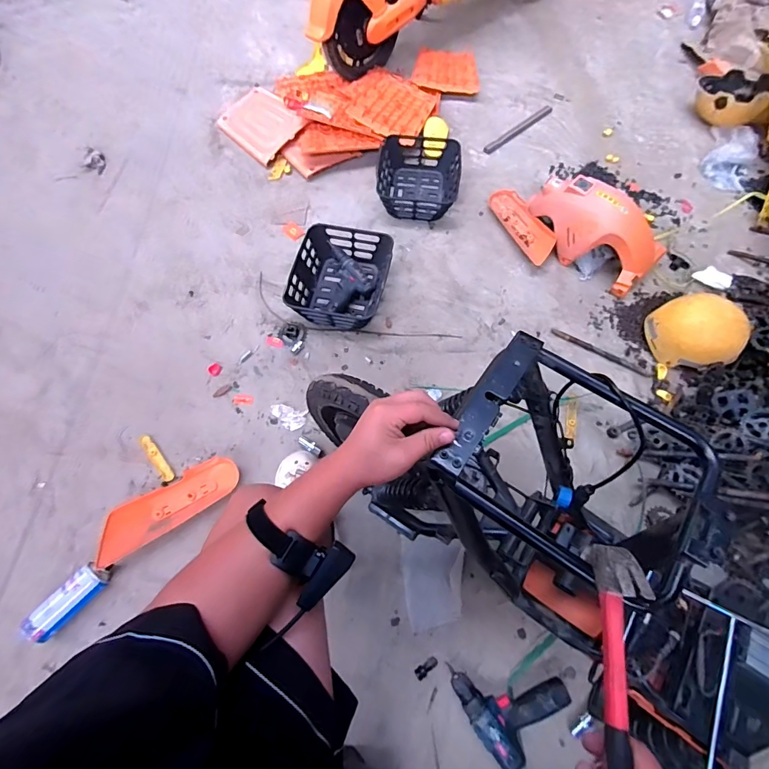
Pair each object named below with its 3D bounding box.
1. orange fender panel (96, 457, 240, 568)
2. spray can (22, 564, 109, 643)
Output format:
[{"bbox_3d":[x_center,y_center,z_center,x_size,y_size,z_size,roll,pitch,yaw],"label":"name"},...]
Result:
[{"bbox_3d":[-0.504,0.278,0.983,0.330,0.061,0.101,-34,68,-17],"label":"orange fender panel"},{"bbox_3d":[-0.656,0.449,0.884,0.067,0.055,0.174,36,67,17],"label":"spray can"}]

